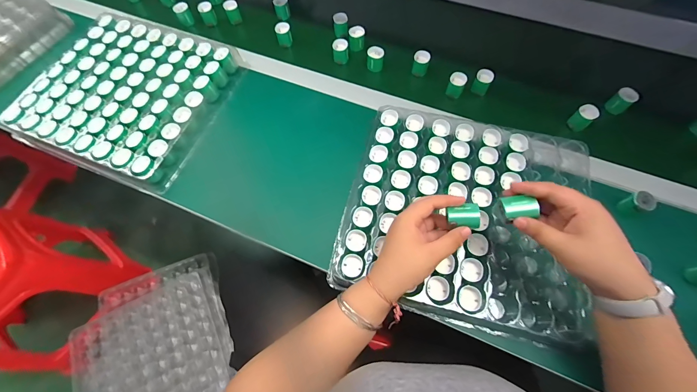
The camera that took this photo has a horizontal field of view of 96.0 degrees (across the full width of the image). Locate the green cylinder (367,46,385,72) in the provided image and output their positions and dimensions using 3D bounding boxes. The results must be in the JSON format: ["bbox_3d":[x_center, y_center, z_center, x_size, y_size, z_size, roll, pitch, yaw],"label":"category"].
[{"bbox_3d":[0.053,-0.268,0.617,0.031,0.039,0.029,0,68,2],"label":"green cylinder"}]

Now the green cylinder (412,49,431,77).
[{"bbox_3d":[0.139,-0.256,0.605,0.031,0.033,0.037,18,69,9],"label":"green cylinder"}]

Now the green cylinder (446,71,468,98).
[{"bbox_3d":[0.201,-0.207,0.584,0.028,0.041,0.031,23,70,10],"label":"green cylinder"}]

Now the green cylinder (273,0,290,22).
[{"bbox_3d":[-0.145,-0.409,0.682,0.032,0.039,0.031,-13,68,-4],"label":"green cylinder"}]

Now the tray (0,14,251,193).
[{"bbox_3d":[-0.411,-0.195,0.592,0.327,0.040,0.301,21,70,10],"label":"tray"}]

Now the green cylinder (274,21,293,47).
[{"bbox_3d":[-0.134,-0.336,0.654,0.030,0.033,0.032,-16,68,-5],"label":"green cylinder"}]

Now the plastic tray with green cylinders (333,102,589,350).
[{"bbox_3d":[0.173,0.020,0.469,0.341,0.039,0.305,12,69,7],"label":"plastic tray with green cylinders"}]

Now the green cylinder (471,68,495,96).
[{"bbox_3d":[0.248,-0.211,0.579,0.028,0.037,0.030,-1,68,1],"label":"green cylinder"}]

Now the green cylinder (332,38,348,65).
[{"bbox_3d":[-0.015,-0.287,0.624,0.030,0.036,0.031,-5,68,-1],"label":"green cylinder"}]

